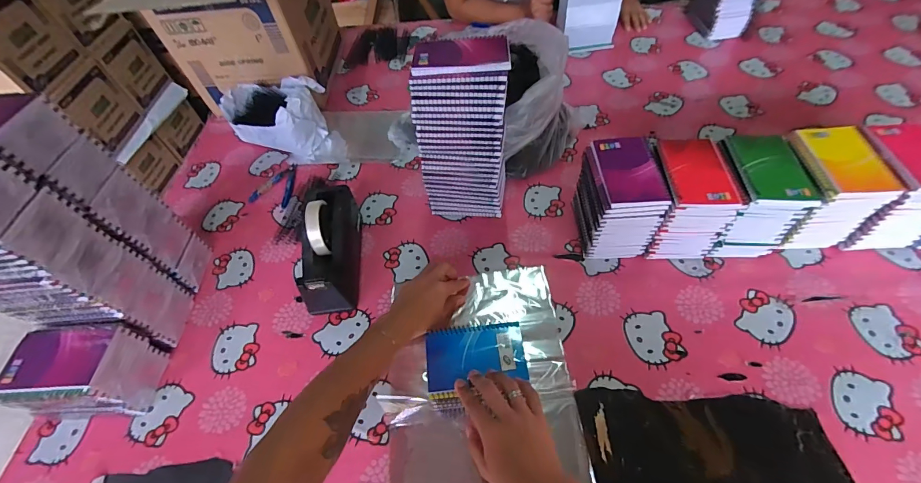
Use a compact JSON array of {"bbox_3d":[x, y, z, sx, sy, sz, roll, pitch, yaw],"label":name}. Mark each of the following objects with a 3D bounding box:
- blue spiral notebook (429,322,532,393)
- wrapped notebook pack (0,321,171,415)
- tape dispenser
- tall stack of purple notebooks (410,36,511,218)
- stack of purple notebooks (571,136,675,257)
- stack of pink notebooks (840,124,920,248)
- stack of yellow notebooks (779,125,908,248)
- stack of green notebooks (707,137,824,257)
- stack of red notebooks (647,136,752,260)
[{"bbox_3d":[0.021,0.150,0.522,0.130,0.006,0.082,-8,53,-1],"label":"blue spiral notebook"},{"bbox_3d":[-0.513,0.179,0.540,0.122,0.115,0.105,-4,54,2],"label":"wrapped notebook pack"},{"bbox_3d":[-0.214,0.001,0.639,0.073,0.122,0.210,-6,53,1],"label":"tape dispenser"},{"bbox_3d":[0.007,-0.168,0.644,0.139,0.291,0.094,4,54,8],"label":"tall stack of purple notebooks"},{"bbox_3d":[0.246,-0.062,0.619,0.092,0.154,0.127,-4,55,3],"label":"stack of purple notebooks"},{"bbox_3d":[0.652,-0.081,0.598,0.104,0.144,0.135,2,54,7],"label":"stack of pink notebooks"},{"bbox_3d":[0.546,-0.079,0.608,0.107,0.149,0.126,-5,53,2],"label":"stack of yellow notebooks"},{"bbox_3d":[0.443,-0.067,0.611,0.111,0.146,0.133,-3,54,3],"label":"stack of green notebooks"},{"bbox_3d":[0.347,-0.062,0.615,0.099,0.145,0.128,0,54,5],"label":"stack of red notebooks"}]

